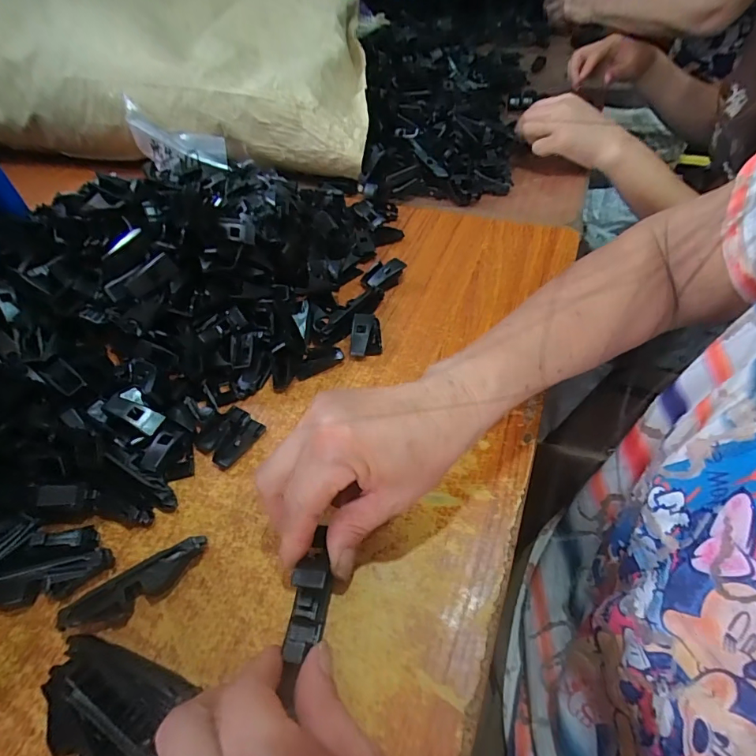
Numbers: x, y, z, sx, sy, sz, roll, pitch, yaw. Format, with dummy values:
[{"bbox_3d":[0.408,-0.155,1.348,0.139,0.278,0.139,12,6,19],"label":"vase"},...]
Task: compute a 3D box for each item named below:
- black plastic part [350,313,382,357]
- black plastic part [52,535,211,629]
[{"bbox_3d":[-0.010,-0.037,0.383,0.025,0.016,0.044,-4,49,1],"label":"black plastic part"},{"bbox_3d":[-0.138,0.120,0.255,0.079,0.020,0.017,-27,53,-18],"label":"black plastic part"}]

